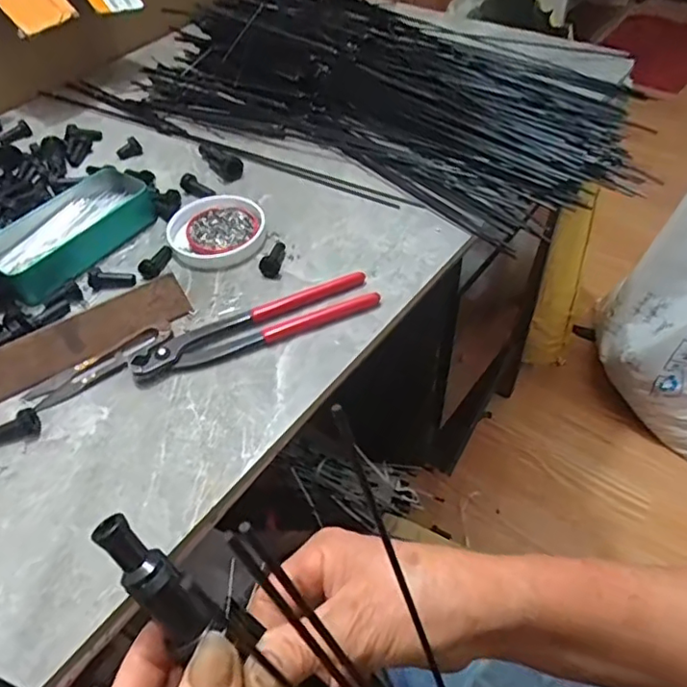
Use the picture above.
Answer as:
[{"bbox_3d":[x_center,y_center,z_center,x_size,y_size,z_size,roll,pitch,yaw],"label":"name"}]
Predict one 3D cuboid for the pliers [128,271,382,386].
[{"bbox_3d":[-0.067,-0.013,0.460,0.194,0.013,0.040,-23,53,-15],"label":"pliers"}]

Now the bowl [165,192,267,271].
[{"bbox_3d":[-0.117,-0.109,0.546,0.085,0.020,0.092,-2,50,2],"label":"bowl"}]

